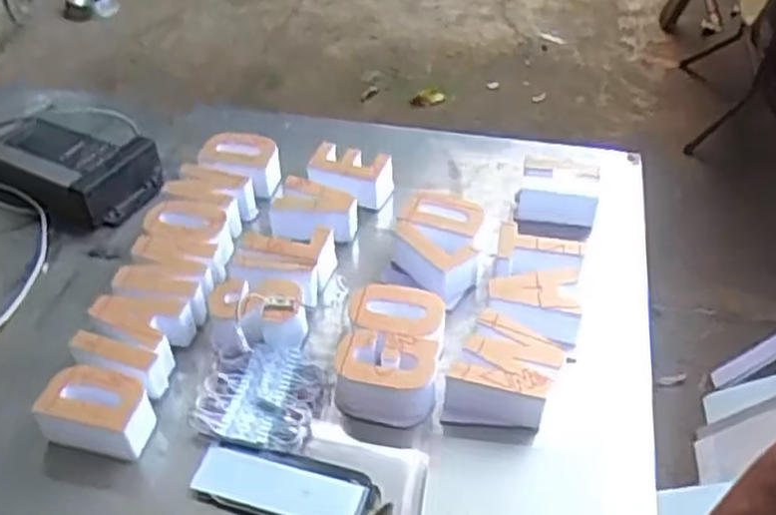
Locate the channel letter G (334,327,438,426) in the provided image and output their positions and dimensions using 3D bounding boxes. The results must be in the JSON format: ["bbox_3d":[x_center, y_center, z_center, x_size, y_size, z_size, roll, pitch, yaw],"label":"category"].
[{"bbox_3d":[-0.002,0.100,0.666,0.083,0.044,0.062,2,44,3],"label":"channel letter G"}]

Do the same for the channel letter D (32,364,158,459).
[{"bbox_3d":[-0.242,0.127,0.647,0.090,0.048,0.056,6,44,8],"label":"channel letter D"}]

